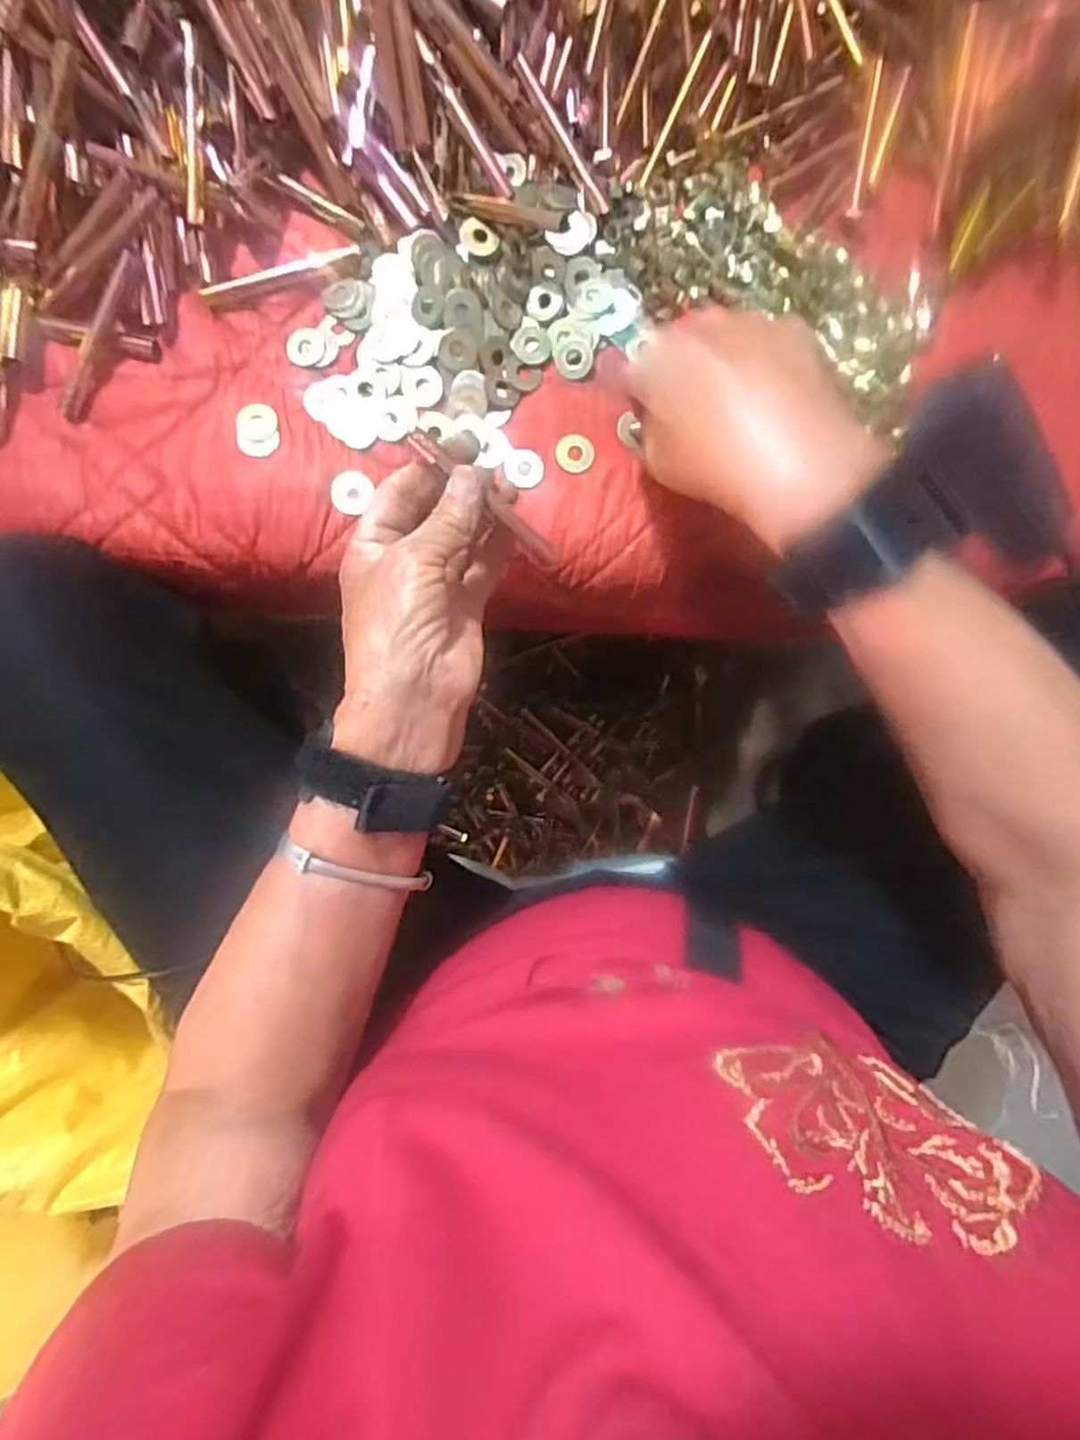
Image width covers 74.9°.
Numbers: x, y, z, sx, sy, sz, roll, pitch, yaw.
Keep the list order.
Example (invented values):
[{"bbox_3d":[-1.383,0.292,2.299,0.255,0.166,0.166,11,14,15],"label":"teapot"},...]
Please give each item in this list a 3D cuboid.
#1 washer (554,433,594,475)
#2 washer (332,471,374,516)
[{"bbox_3d":[0.020,-0.152,0.403,0.022,0.005,0.021,0,88,-3],"label":"washer"},{"bbox_3d":[-0.104,-0.127,0.391,0.023,0.004,0.025,0,88,-3],"label":"washer"}]

